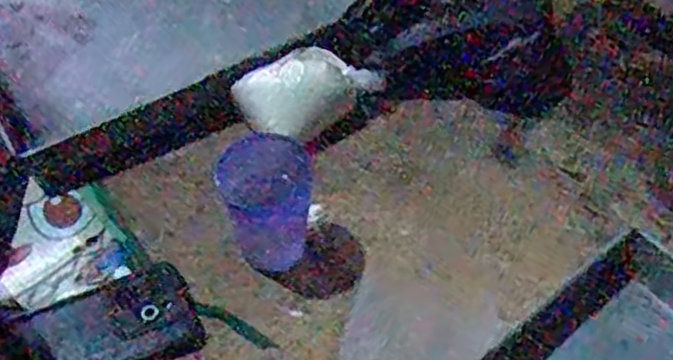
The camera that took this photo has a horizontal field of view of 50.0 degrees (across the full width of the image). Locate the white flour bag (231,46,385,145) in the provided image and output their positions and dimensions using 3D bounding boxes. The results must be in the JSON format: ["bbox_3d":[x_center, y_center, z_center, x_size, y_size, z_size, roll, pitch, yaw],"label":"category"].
[{"bbox_3d":[-0.028,-0.088,0.713,0.131,0.043,0.082,-34,60,-24],"label":"white flour bag"}]

